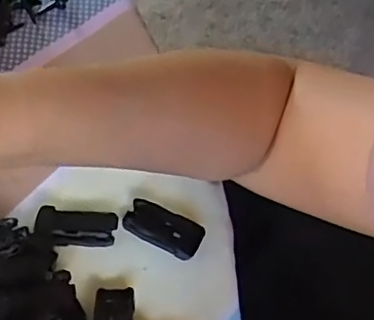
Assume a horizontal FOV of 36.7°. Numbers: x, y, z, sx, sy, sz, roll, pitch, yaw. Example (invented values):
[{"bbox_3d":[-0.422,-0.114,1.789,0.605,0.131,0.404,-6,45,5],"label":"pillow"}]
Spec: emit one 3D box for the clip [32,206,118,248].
[{"bbox_3d":[-0.064,0.039,0.328,0.045,0.014,0.020,1,57,-1],"label":"clip"}]

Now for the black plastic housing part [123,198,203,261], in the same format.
[{"bbox_3d":[-0.014,0.041,0.332,0.046,0.010,0.022,22,59,12],"label":"black plastic housing part"}]

